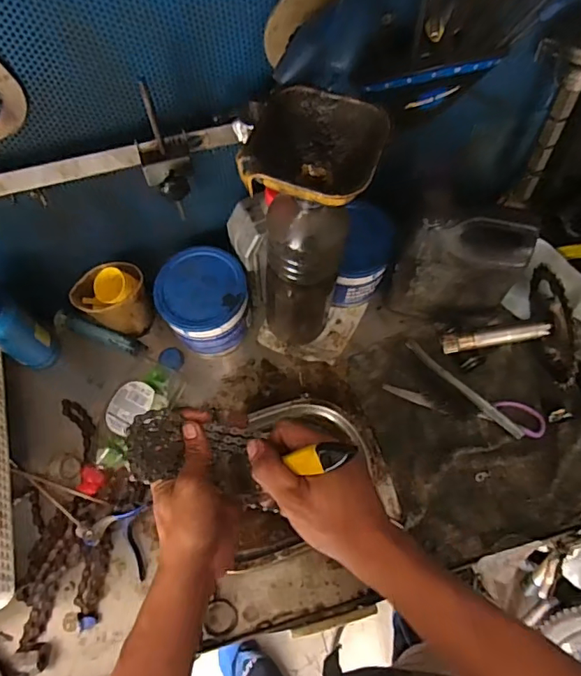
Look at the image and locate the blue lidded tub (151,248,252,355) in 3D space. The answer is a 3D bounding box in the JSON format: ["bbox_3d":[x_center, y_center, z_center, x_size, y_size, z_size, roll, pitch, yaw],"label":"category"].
[{"bbox_3d":[-0.100,-0.042,0.599,0.098,0.081,0.097,-1,66,2],"label":"blue lidded tub"}]

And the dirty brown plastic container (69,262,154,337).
[{"bbox_3d":[-0.212,-0.044,0.616,0.075,0.100,0.057,8,67,6],"label":"dirty brown plastic container"}]

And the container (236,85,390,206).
[{"bbox_3d":[0.021,-0.135,0.388,0.093,0.051,0.089,15,67,9],"label":"container"}]

